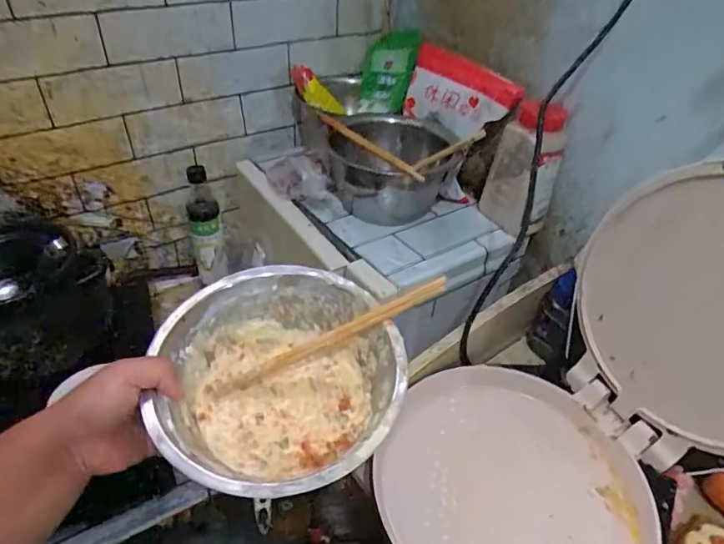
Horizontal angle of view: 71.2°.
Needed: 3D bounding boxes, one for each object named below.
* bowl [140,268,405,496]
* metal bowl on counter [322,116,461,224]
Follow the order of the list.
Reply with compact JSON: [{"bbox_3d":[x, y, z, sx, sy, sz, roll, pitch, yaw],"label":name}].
[{"bbox_3d":[-0.069,0.094,0.432,0.195,0.082,0.194,5,40,-4],"label":"bowl"},{"bbox_3d":[0.040,-0.156,0.800,0.188,0.124,0.181,5,40,-4],"label":"metal bowl on counter"}]

